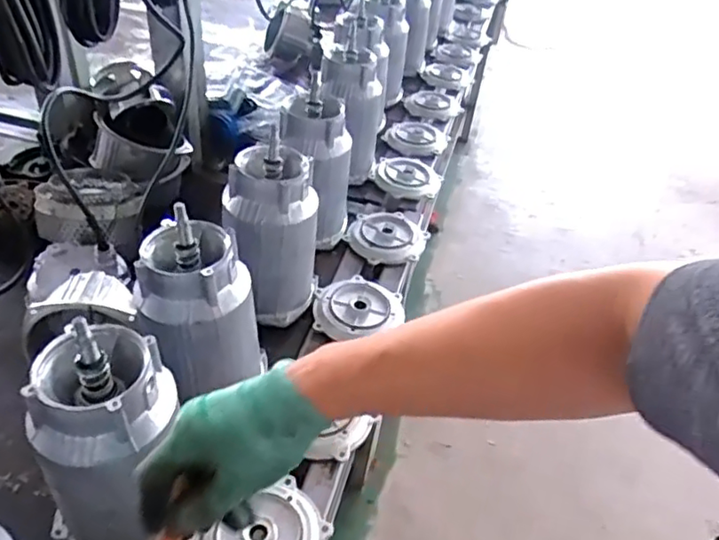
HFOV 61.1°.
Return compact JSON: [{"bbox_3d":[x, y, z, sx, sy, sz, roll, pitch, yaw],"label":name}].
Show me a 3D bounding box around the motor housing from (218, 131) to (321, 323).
[{"bbox_3d":[-0.113,-0.043,0.795,0.124,0.209,0.107,-7,43,-16],"label":"motor housing"}]

